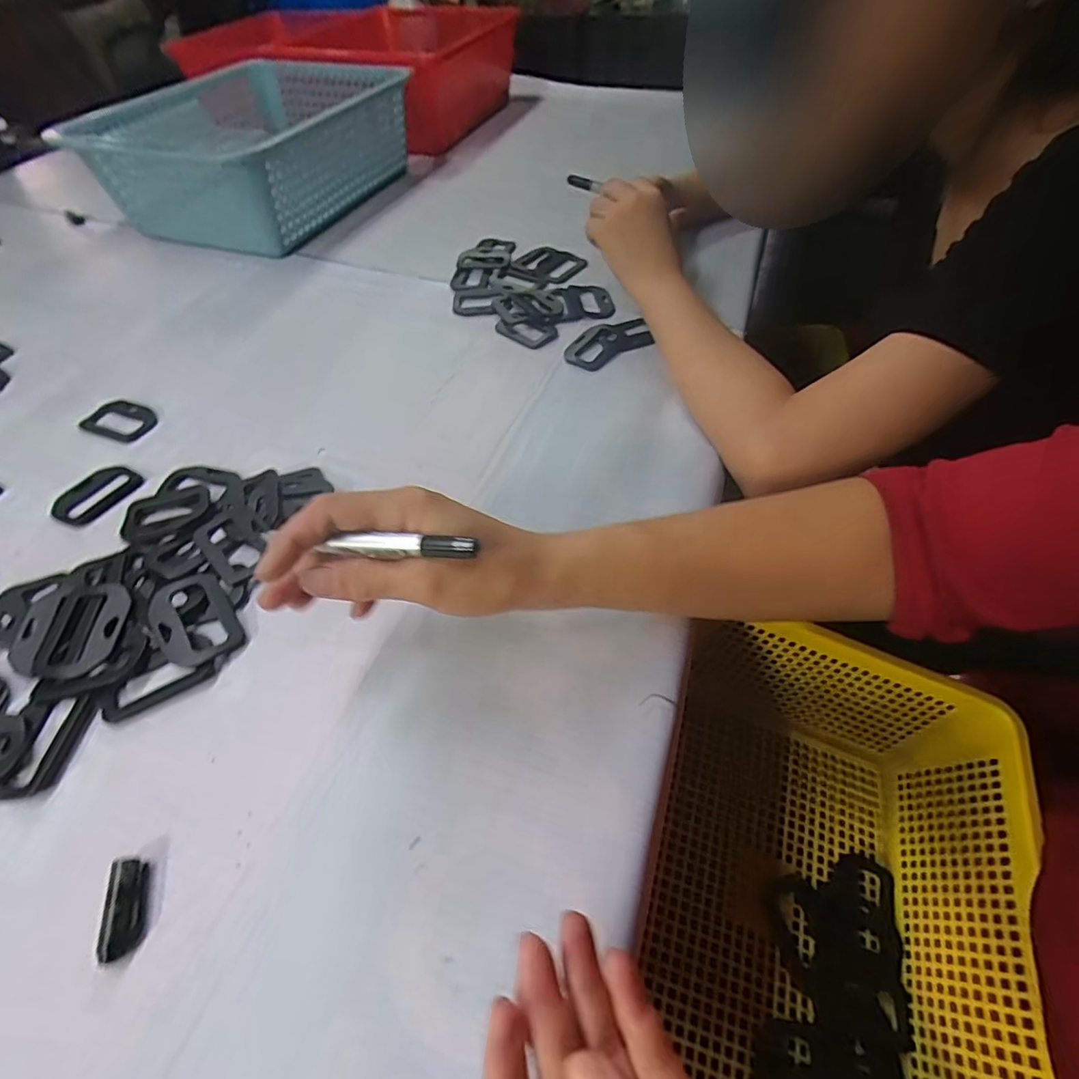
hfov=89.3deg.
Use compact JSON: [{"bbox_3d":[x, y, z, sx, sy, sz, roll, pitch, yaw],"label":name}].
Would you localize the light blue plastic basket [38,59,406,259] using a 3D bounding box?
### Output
[{"bbox_3d":[-0.352,-0.507,0.721,0.260,0.131,0.355,18,54,16],"label":"light blue plastic basket"}]

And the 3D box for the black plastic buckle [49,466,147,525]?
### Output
[{"bbox_3d":[-0.335,-0.035,0.412,0.040,0.006,0.058,26,57,21],"label":"black plastic buckle"}]

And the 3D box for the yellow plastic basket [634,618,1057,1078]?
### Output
[{"bbox_3d":[0.180,0.227,0.337,0.198,0.098,0.295,14,53,13],"label":"yellow plastic basket"}]

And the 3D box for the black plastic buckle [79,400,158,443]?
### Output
[{"bbox_3d":[-0.360,-0.103,0.471,0.053,0.009,0.043,19,54,17],"label":"black plastic buckle"}]

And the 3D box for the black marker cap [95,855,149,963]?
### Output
[{"bbox_3d":[-0.188,0.164,0.248,0.013,0.011,0.042,-14,52,-9],"label":"black marker cap"}]

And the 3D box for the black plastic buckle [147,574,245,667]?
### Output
[{"bbox_3d":[-0.211,0.049,0.333,0.043,0.004,0.059,-28,66,-32],"label":"black plastic buckle"}]

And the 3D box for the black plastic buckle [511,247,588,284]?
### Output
[{"bbox_3d":[0.014,-0.314,0.618,0.075,0.012,0.061,29,58,23],"label":"black plastic buckle"}]

